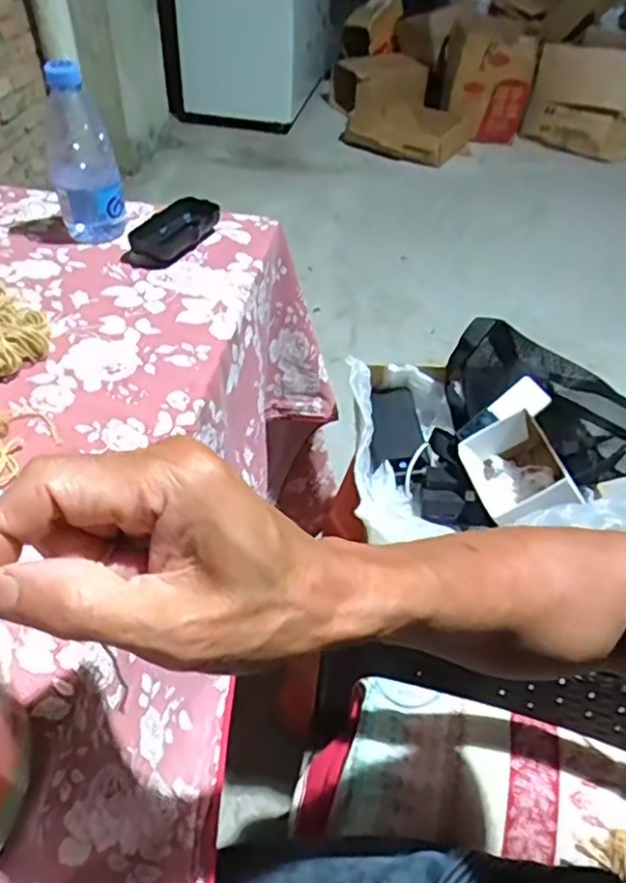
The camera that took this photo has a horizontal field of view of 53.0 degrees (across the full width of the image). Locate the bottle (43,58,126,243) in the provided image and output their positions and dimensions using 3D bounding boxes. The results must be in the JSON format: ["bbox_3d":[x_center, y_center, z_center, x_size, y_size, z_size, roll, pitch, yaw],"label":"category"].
[{"bbox_3d":[-0.235,-0.287,0.639,0.062,0.169,0.059,-14,48,-17],"label":"bottle"}]

